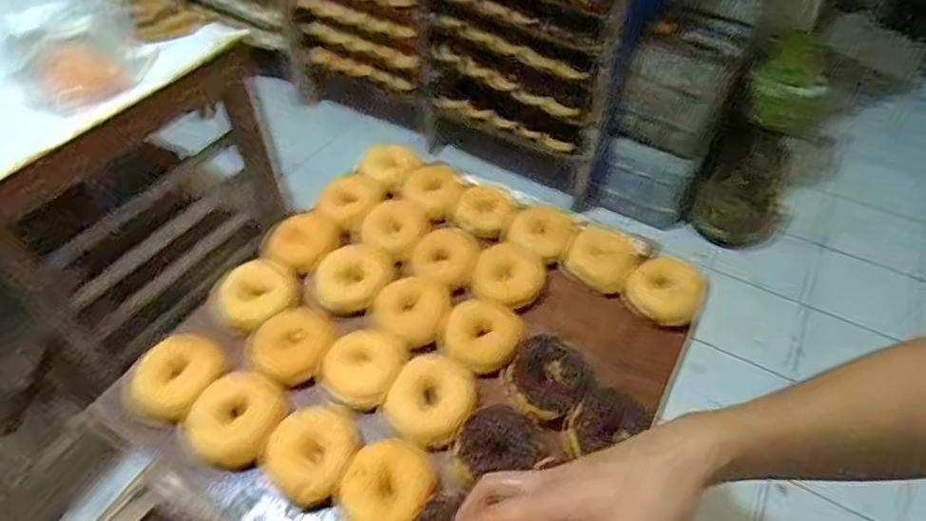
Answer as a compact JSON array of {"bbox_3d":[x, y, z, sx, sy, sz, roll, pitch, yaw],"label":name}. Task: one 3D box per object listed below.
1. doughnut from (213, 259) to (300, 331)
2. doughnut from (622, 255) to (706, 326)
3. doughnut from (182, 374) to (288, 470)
[{"bbox_3d":[-0.262,0.041,0.718,0.099,0.032,0.081,-21,52,-19],"label":"doughnut"},{"bbox_3d":[0.256,0.039,0.723,0.089,0.092,0.024,33,55,25],"label":"doughnut"},{"bbox_3d":[-0.252,0.174,0.628,0.092,0.032,0.098,17,50,13],"label":"doughnut"}]

